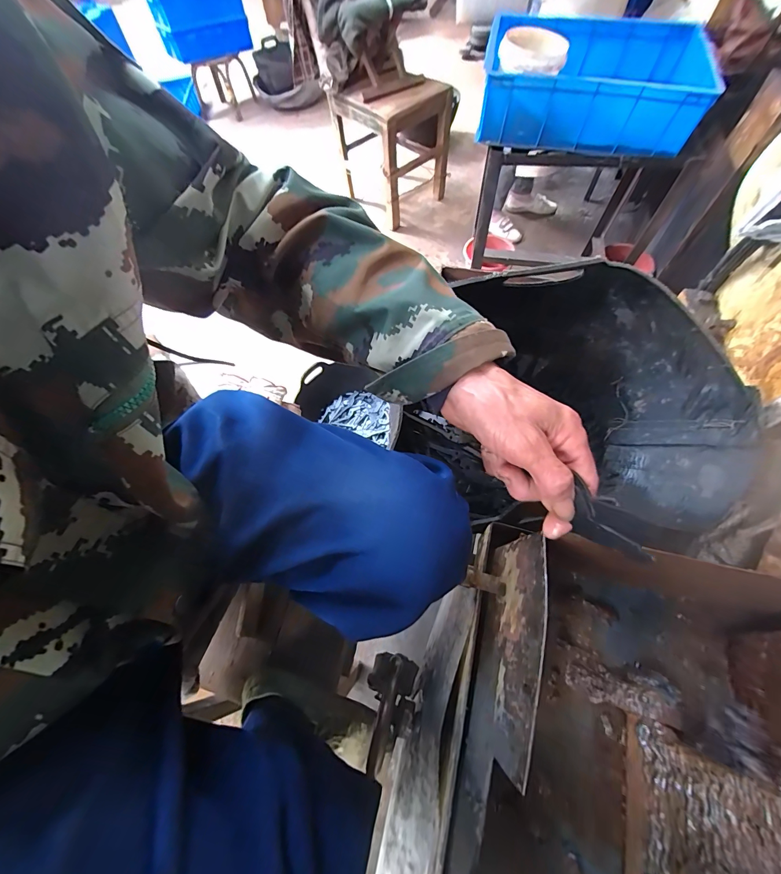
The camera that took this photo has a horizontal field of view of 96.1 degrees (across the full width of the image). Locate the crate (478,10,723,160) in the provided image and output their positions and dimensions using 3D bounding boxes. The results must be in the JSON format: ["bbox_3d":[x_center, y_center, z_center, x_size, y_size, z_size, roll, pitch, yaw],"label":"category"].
[{"bbox_3d":[0.493,-0.893,0.890,0.523,0.147,0.360,18,67,12],"label":"crate"}]

